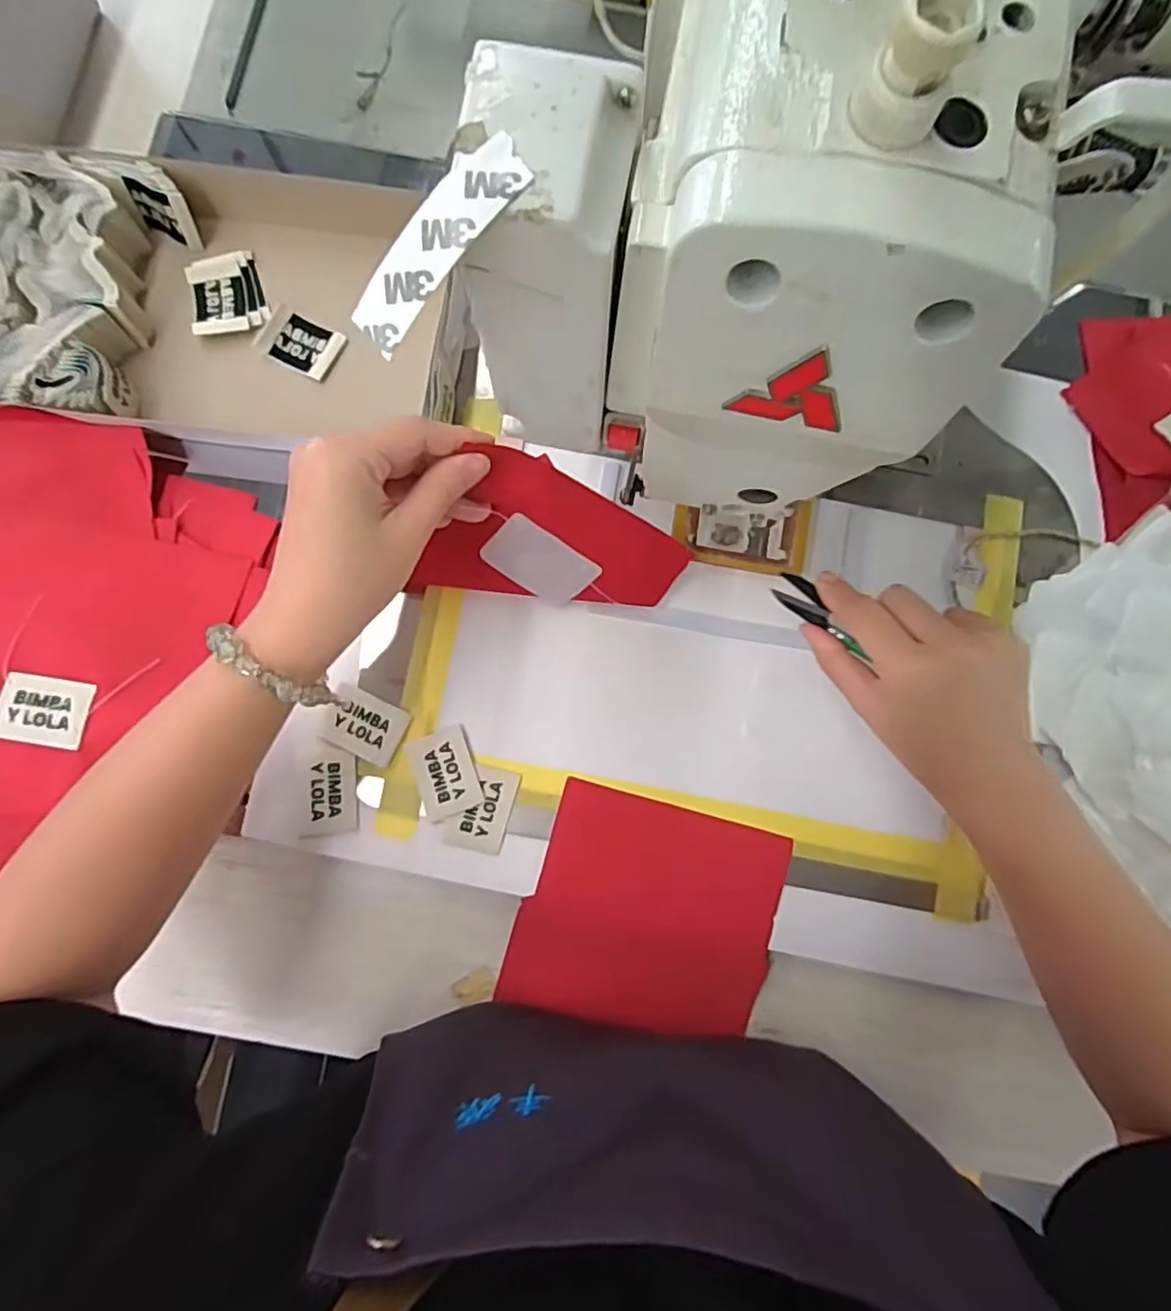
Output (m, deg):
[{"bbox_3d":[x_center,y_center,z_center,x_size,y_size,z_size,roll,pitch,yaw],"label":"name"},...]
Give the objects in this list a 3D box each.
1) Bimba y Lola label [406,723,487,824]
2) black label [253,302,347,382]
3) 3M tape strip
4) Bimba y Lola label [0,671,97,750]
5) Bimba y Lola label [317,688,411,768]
[{"bbox_3d":[-0.082,0.070,0.376,0.035,0.004,0.049,-19,84,-2],"label":"Bimba y Lola label"},{"bbox_3d":[-0.186,-0.201,0.411,0.053,0.007,0.035,25,82,1],"label":"black label"},{"bbox_3d":[-0.037,-0.103,0.159,0.057,0.007,0.015,-45,83,14],"label":"3M tape strip"},{"bbox_3d":[-0.287,0.029,0.337,0.047,0.004,0.036,8,73,-4],"label":"Bimba y Lola label"},{"bbox_3d":[-0.131,0.042,0.378,0.044,0.006,0.035,26,82,1],"label":"Bimba y Lola label"}]

